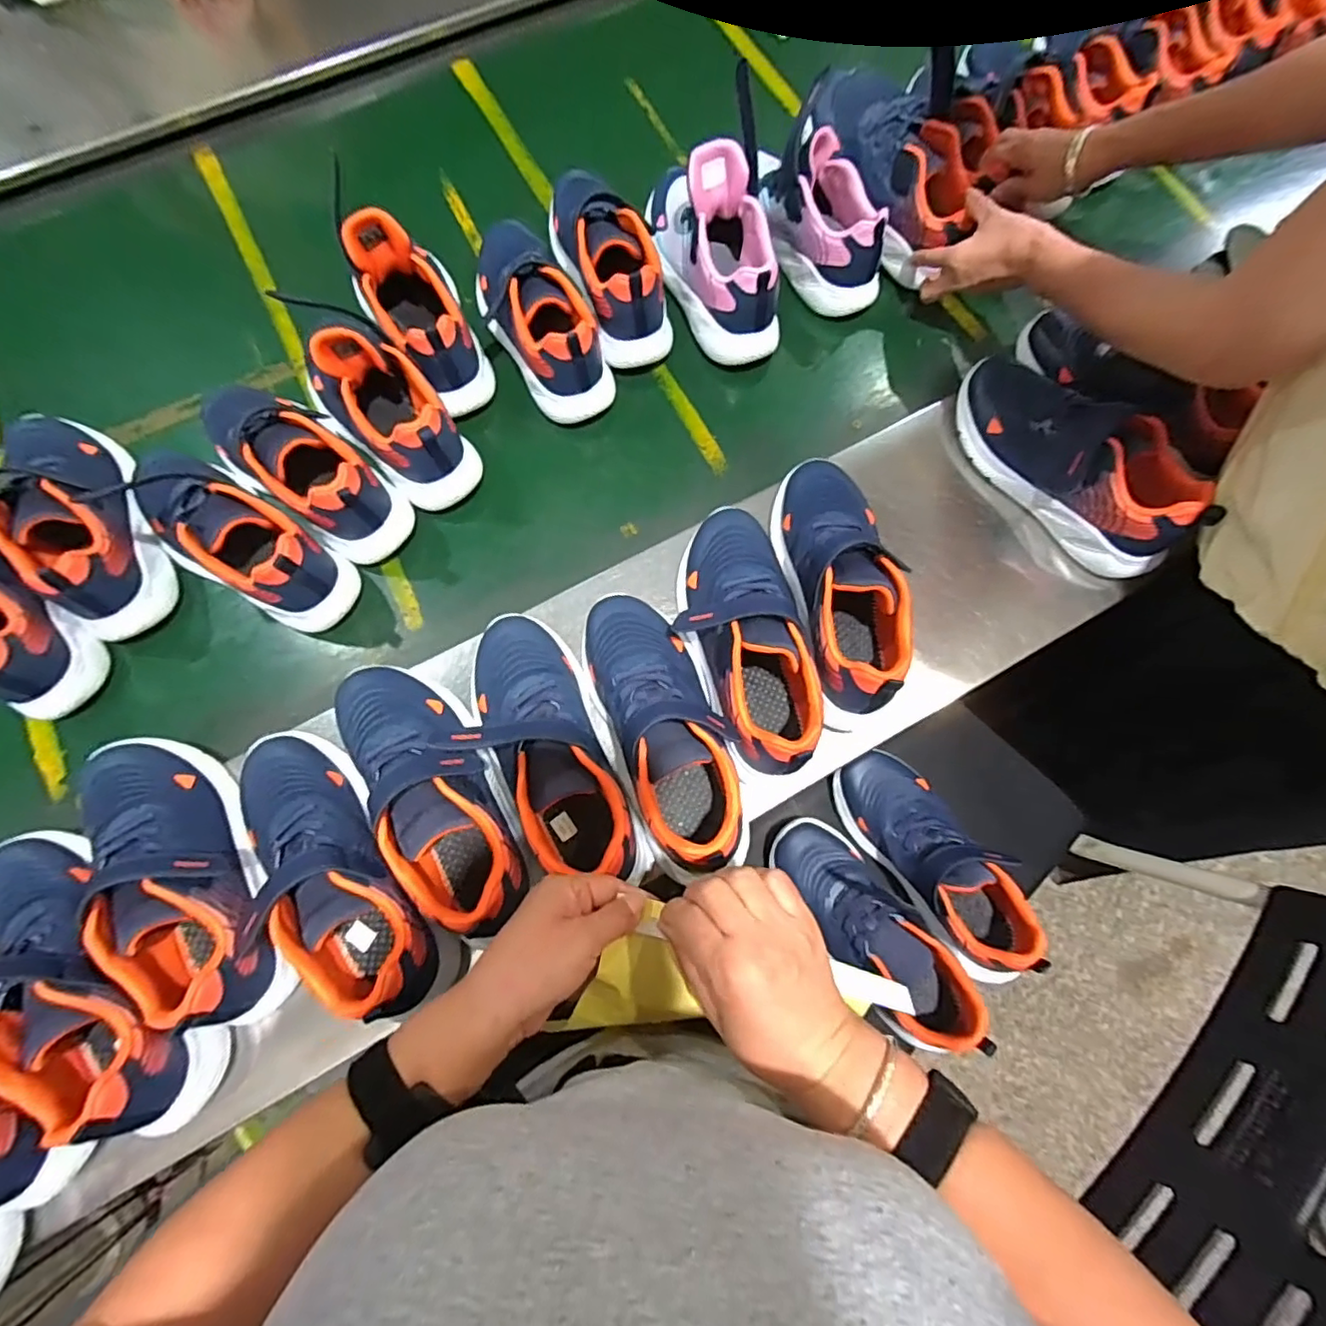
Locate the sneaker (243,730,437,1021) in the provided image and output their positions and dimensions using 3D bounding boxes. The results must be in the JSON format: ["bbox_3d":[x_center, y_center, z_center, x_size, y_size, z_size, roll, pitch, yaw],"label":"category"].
[{"bbox_3d":[-0.254,0.154,0.456,0.105,0.086,0.242,-37,67,-6],"label":"sneaker"}]

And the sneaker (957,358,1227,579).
[{"bbox_3d":[0.385,-0.191,0.561,0.086,0.086,0.252,-44,82,-7],"label":"sneaker"}]

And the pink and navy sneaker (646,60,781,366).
[{"bbox_3d":[0.054,-0.448,0.626,0.106,0.100,0.209,-11,80,-2],"label":"pink and navy sneaker"}]

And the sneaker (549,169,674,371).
[{"bbox_3d":[-0.069,-0.445,0.634,0.102,0.086,0.250,-21,80,-4],"label":"sneaker"}]

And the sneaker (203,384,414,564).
[{"bbox_3d":[-0.356,-0.200,0.576,0.228,0.094,0.098,35,82,6],"label":"sneaker"}]

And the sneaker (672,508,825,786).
[{"bbox_3d":[0.072,-0.025,0.500,0.098,0.087,0.231,-19,80,-3],"label":"sneaker"}]

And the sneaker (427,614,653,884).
[{"bbox_3d":[-0.097,0.068,0.465,0.094,0.099,0.230,-23,80,-4],"label":"sneaker"}]

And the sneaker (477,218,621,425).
[{"bbox_3d":[-0.136,-0.375,0.627,0.089,0.088,0.245,-29,81,-5],"label":"sneaker"}]

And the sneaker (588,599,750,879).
[{"bbox_3d":[-0.003,0.042,0.474,0.084,0.082,0.220,-22,80,-4],"label":"sneaker"}]

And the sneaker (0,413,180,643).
[{"bbox_3d":[-0.551,-0.141,0.558,0.090,0.104,0.228,-29,81,-5],"label":"sneaker"}]

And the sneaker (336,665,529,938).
[{"bbox_3d":[-0.181,0.092,0.464,0.078,0.094,0.233,-33,68,-6],"label":"sneaker"}]

